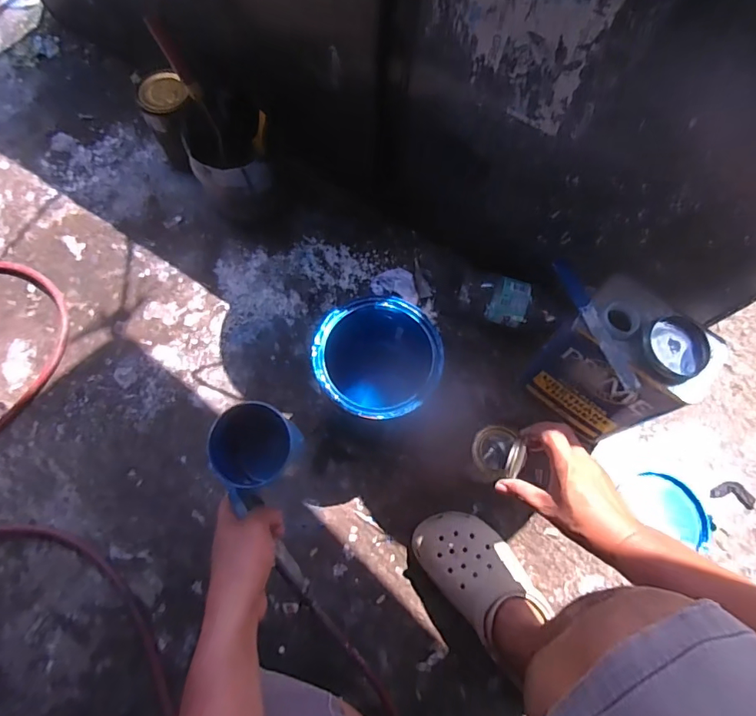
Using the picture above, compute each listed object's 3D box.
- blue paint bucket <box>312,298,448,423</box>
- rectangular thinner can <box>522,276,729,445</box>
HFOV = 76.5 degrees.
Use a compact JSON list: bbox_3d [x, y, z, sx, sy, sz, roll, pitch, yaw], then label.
[{"bbox_3d":[-0.002,0.025,0.703,0.155,0.210,0.159,0,71,0],"label":"blue paint bucket"},{"bbox_3d":[0.326,0.018,0.683,0.115,0.243,0.161,-42,76,-13],"label":"rectangular thinner can"}]

